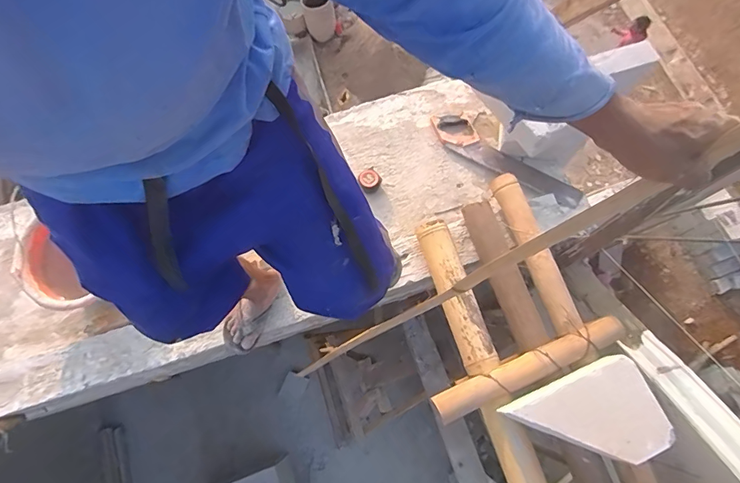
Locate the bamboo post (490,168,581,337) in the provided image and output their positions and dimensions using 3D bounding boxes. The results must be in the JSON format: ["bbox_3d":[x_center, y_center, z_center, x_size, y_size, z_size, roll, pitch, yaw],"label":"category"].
[{"bbox_3d":[0.444,0.020,1.163,0.070,0.060,0.449,-17,72,-5],"label":"bamboo post"}]

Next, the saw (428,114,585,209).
[{"bbox_3d":[0.399,-0.243,1.330,0.500,0.031,0.129,41,82,16],"label":"saw"}]

